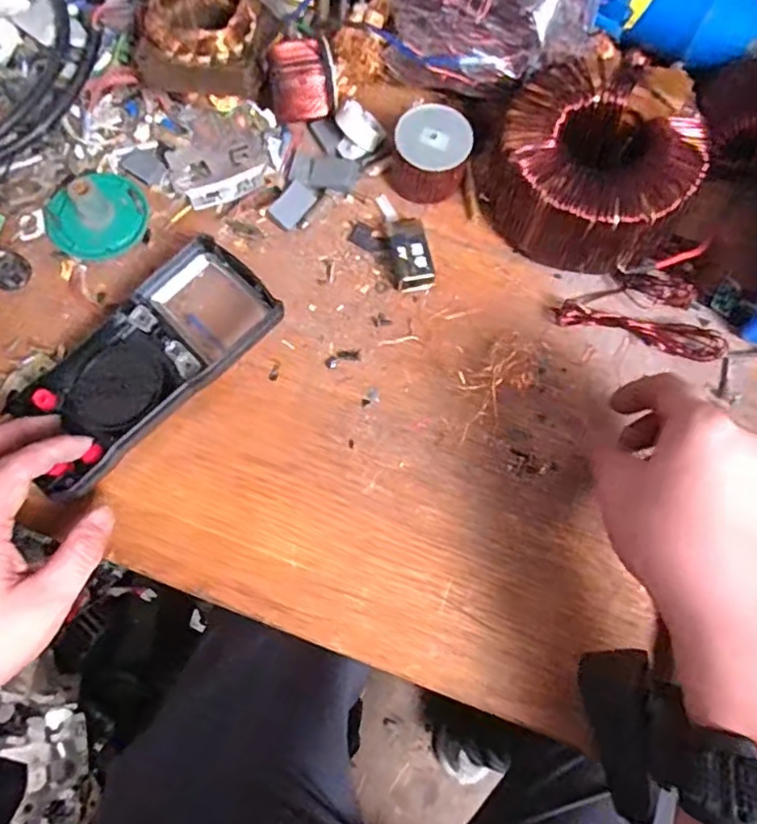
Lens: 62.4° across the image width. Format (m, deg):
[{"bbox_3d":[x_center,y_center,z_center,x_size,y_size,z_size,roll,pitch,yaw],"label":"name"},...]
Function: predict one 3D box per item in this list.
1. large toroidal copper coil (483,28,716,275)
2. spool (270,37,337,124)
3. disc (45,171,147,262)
[{"bbox_3d":[0.142,-0.165,0.419,0.128,0.064,0.135,28,75,9],"label":"large toroidal copper coil"},{"bbox_3d":[-0.056,-0.241,0.452,0.046,0.042,0.042,-9,73,-2],"label":"spool"},{"bbox_3d":[-0.199,-0.142,0.429,0.066,0.032,0.065,0,71,-1],"label":"disc"}]

